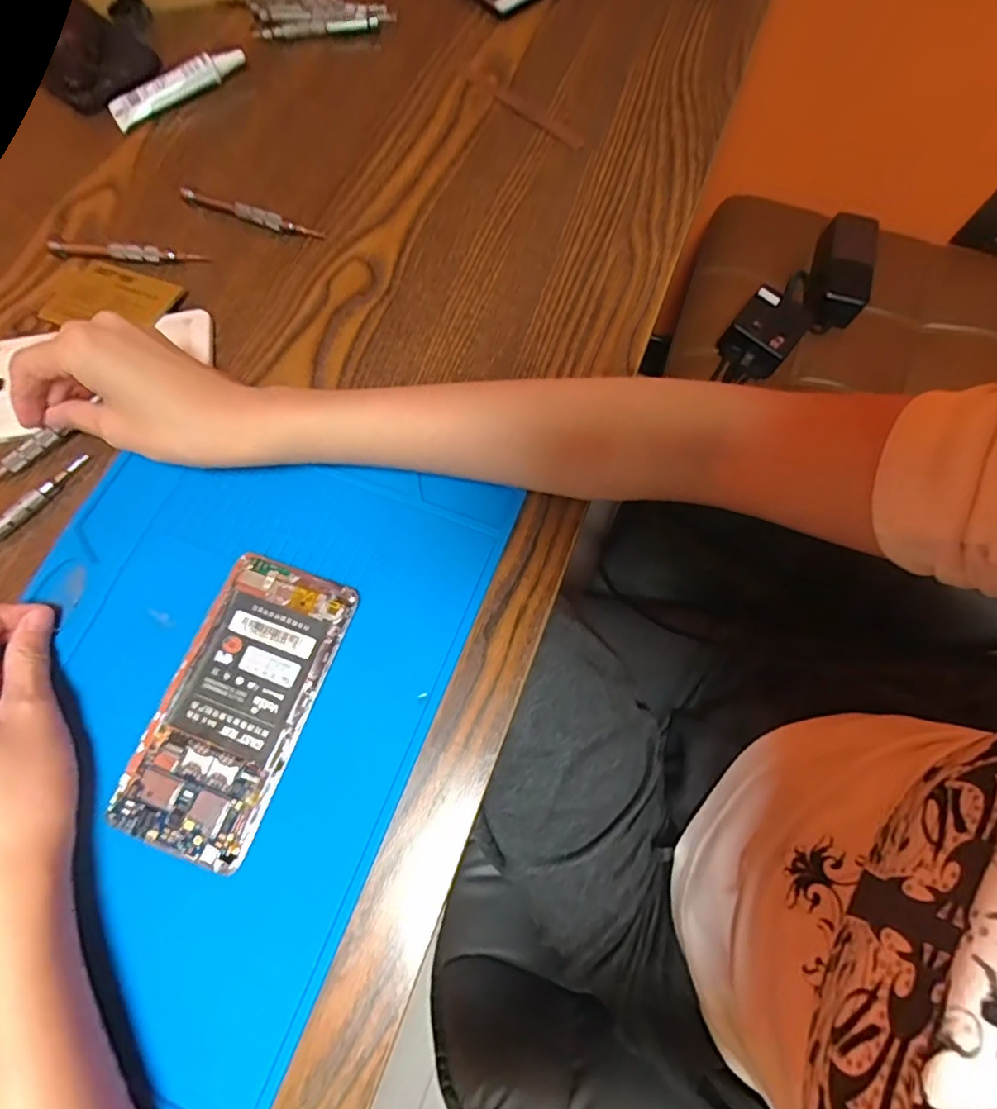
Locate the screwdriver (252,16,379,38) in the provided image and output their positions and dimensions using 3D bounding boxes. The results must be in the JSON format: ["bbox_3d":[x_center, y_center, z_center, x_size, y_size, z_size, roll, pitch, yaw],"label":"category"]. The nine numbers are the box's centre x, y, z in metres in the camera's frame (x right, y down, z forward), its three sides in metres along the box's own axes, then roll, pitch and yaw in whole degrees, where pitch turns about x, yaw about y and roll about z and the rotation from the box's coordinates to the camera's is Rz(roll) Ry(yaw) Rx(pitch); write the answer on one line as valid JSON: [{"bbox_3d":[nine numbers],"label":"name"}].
[{"bbox_3d":[-0.143,-0.412,0.448,0.096,0.010,0.014,-8,72,-1],"label":"screwdriver"}]

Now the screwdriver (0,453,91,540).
[{"bbox_3d":[-0.272,-0.019,0.318,0.009,0.011,0.103,36,76,12],"label":"screwdriver"}]

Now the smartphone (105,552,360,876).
[{"bbox_3d":[-0.129,0.072,0.284,0.070,0.008,0.140,19,73,7],"label":"smartphone"}]

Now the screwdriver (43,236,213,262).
[{"bbox_3d":[-0.247,-0.200,0.377,0.109,0.007,0.013,8,72,4],"label":"screwdriver"}]

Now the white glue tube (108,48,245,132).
[{"bbox_3d":[-0.239,-0.350,0.427,0.105,0.019,0.014,-28,73,-8],"label":"white glue tube"}]

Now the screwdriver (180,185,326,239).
[{"bbox_3d":[-0.168,-0.230,0.385,0.104,0.012,0.011,21,73,8],"label":"screwdriver"}]

